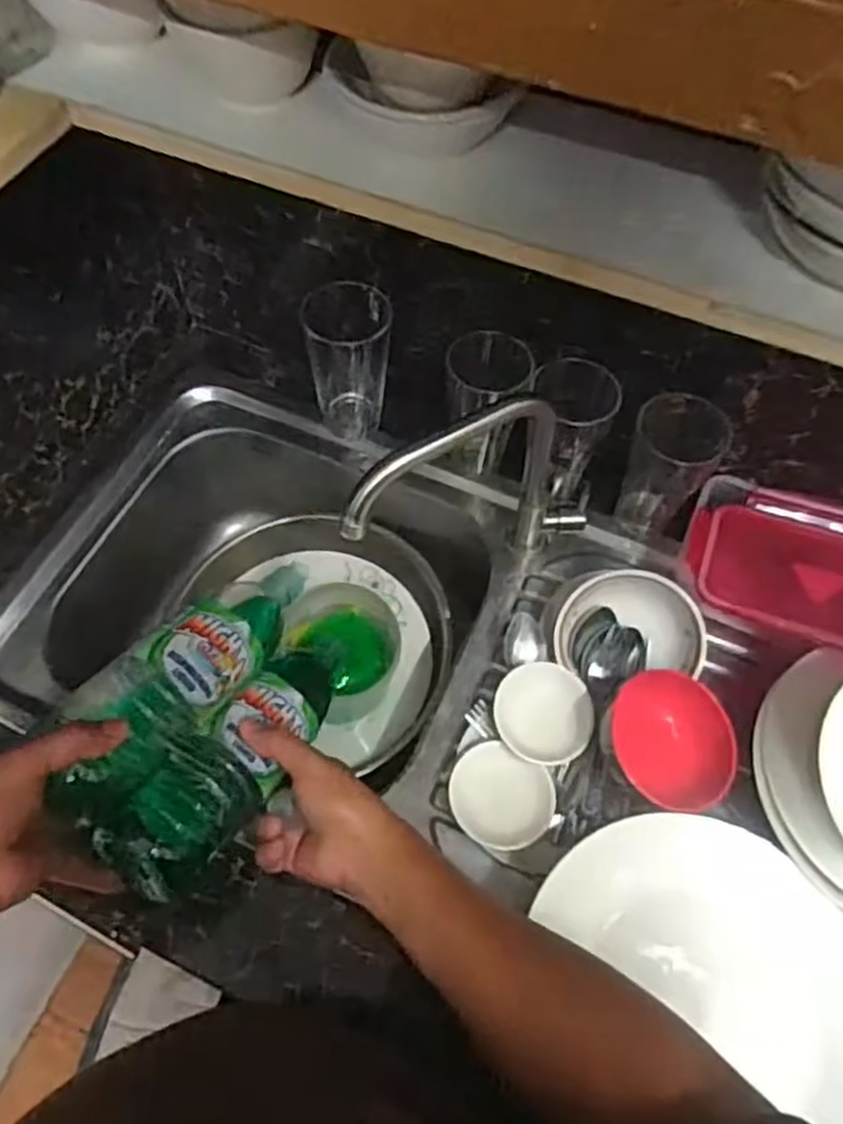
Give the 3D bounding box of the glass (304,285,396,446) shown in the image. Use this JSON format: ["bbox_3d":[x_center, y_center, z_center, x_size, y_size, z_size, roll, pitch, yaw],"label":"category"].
[{"bbox_3d":[-0.075,-0.215,0.783,0.081,0.150,0.094,-10,61,-7],"label":"glass"}]

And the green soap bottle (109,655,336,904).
[{"bbox_3d":[-0.137,0.142,0.565,0.066,0.075,0.211,28,53,14],"label":"green soap bottle"}]

